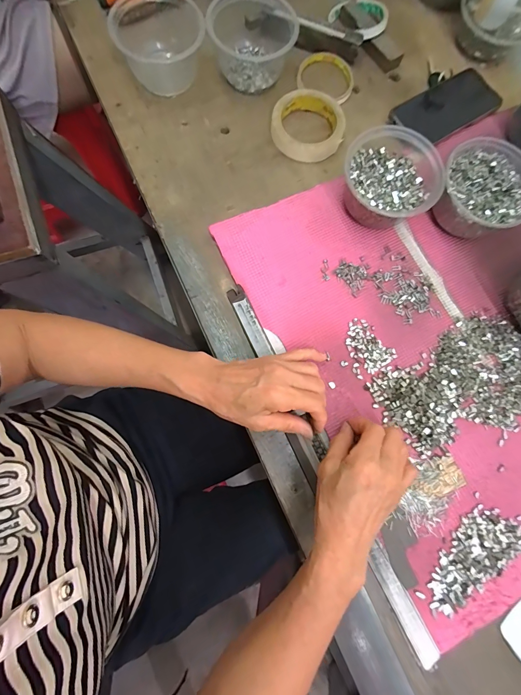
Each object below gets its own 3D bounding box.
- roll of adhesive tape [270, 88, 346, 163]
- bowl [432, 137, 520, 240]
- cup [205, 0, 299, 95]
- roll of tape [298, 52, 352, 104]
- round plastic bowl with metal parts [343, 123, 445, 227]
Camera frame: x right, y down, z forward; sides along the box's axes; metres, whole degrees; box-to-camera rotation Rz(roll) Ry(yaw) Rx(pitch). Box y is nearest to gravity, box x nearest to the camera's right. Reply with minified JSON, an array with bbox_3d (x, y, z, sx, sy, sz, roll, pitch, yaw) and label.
[{"bbox_3d":[0.063,-0.306,0.433,0.095,0.021,0.092,1,78,-4],"label":"roll of adhesive tape"},{"bbox_3d":[0.275,-0.191,0.397,0.110,0.060,0.114,1,78,-4],"label":"bowl"},{"bbox_3d":[-0.010,-0.426,0.435,0.112,0.058,0.114,1,78,-4],"label":"cup"},{"bbox_3d":[0.100,-0.403,0.469,0.082,0.013,0.082,1,78,-4],"label":"roll of tape"},{"bbox_3d":[0.156,-0.204,0.391,0.108,0.061,0.116,1,78,-4],"label":"round plastic bowl with metal parts"}]

